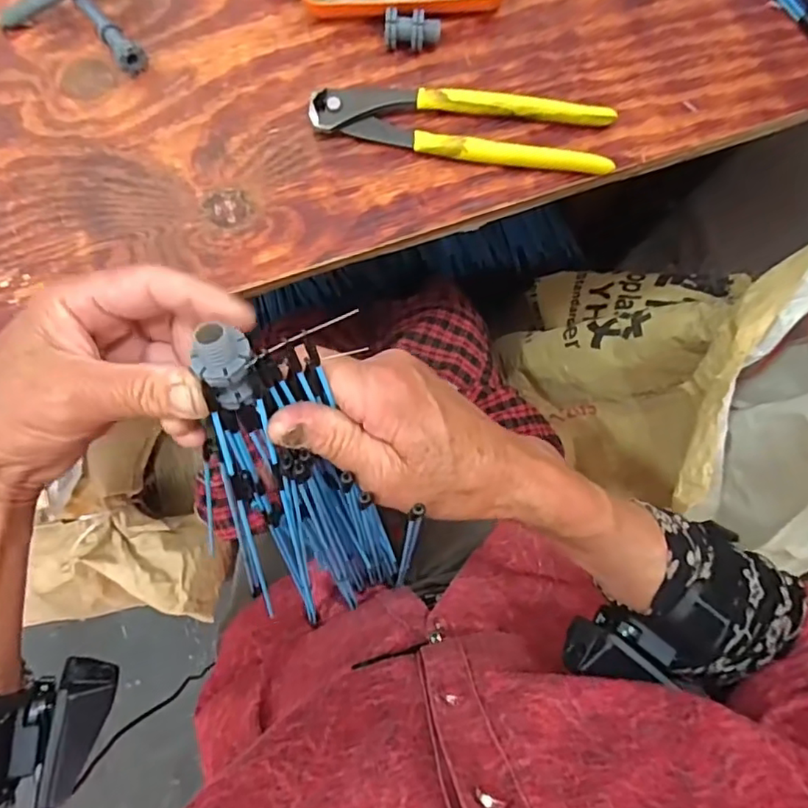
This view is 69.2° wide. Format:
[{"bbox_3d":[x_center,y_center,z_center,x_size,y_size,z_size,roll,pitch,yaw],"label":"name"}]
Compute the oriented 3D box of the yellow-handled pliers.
[{"bbox_3d":[0.039,-0.187,0.394,0.199,0.018,0.044,7,78,1],"label":"yellow-handled pliers"}]

